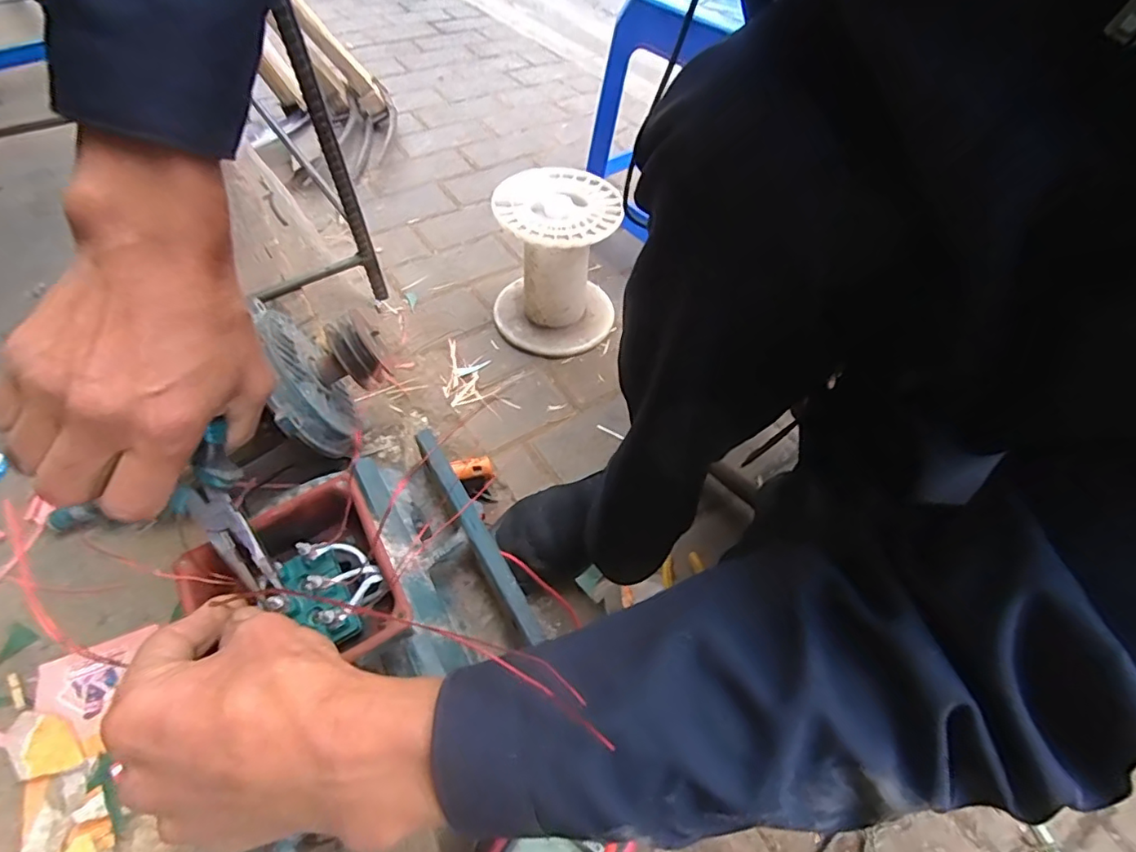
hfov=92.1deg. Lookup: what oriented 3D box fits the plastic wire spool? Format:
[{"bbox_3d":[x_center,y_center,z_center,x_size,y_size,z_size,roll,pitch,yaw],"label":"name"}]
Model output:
[{"bbox_3d":[-0.020,-0.267,0.921,0.196,0.240,0.190,2,54,-2],"label":"plastic wire spool"}]

